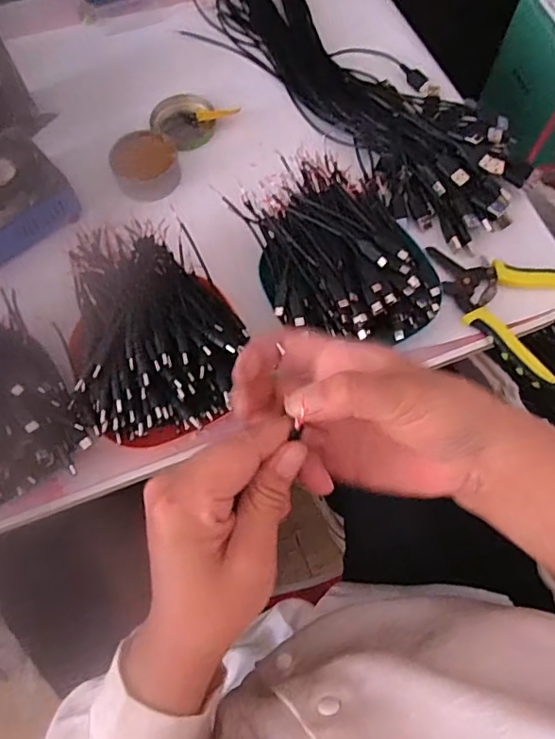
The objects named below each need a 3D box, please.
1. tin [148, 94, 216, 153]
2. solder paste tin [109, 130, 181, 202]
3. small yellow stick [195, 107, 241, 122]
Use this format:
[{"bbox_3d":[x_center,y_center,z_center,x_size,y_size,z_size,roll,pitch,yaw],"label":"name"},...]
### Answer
[{"bbox_3d":[-0.098,-0.260,0.569,0.065,0.018,0.056,-17,70,-6],"label":"tin"},{"bbox_3d":[-0.127,-0.196,0.530,0.061,0.037,0.064,0,70,0],"label":"solder paste tin"},{"bbox_3d":[-0.062,-0.266,0.561,0.045,0.008,0.012,-8,93,1],"label":"small yellow stick"}]

